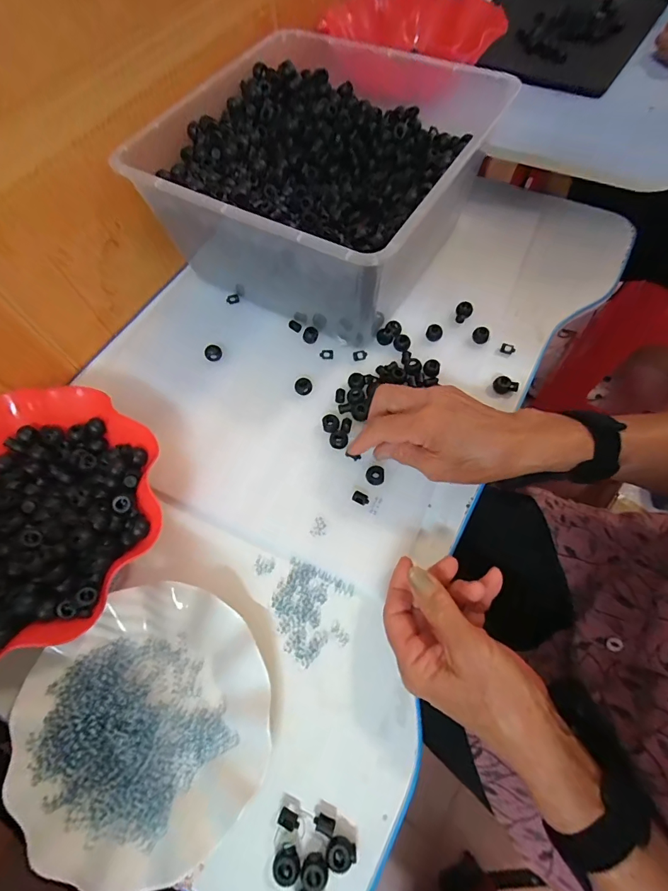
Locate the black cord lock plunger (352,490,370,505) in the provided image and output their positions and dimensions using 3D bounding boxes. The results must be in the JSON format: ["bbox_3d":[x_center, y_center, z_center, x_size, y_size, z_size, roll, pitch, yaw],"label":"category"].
[{"bbox_3d":[0.024,0.046,0.368,0.016,0.004,0.010,22,67,13],"label":"black cord lock plunger"}]

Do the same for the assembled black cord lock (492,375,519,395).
[{"bbox_3d":[0.177,-0.062,0.426,0.024,0.012,0.016,12,65,9],"label":"assembled black cord lock"}]

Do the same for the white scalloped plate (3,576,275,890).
[{"bbox_3d":[-0.137,0.202,0.305,0.177,0.023,0.176,-1,64,2],"label":"white scalloped plate"}]

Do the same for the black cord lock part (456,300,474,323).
[{"bbox_3d":[0.144,-0.148,0.460,0.017,0.012,0.023,17,66,11],"label":"black cord lock part"}]

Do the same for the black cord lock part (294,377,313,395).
[{"bbox_3d":[-0.031,-0.060,0.429,0.018,0.012,0.016,-11,64,-2],"label":"black cord lock part"}]

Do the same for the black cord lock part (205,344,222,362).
[{"bbox_3d":[-0.131,-0.101,0.450,0.018,0.012,0.016,-28,66,-10],"label":"black cord lock part"}]

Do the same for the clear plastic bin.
[{"bbox_3d":[-0.002,-0.302,0.471,0.299,0.143,0.342,27,68,15],"label":"clear plastic bin"}]

